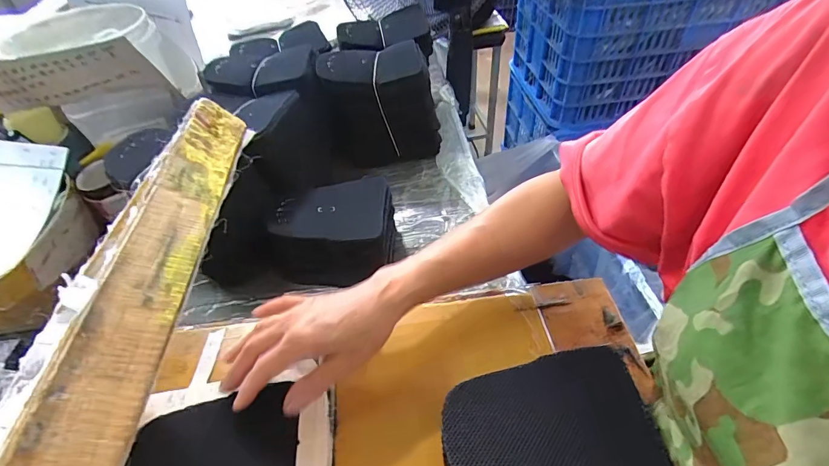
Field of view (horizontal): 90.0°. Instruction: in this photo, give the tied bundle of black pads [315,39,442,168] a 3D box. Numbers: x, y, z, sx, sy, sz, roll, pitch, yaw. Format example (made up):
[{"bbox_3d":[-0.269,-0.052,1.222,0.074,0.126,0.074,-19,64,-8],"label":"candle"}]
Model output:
[{"bbox_3d":[-0.049,-0.190,0.631,0.158,0.151,0.096,-11,46,-5],"label":"tied bundle of black pads"}]

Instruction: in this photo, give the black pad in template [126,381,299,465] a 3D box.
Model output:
[{"bbox_3d":[-0.157,0.176,0.326,0.127,0.013,0.095,-6,49,-5],"label":"black pad in template"}]

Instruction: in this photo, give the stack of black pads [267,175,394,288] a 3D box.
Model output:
[{"bbox_3d":[-0.098,-0.002,0.516,0.146,0.069,0.118,-3,46,2],"label":"stack of black pads"}]

